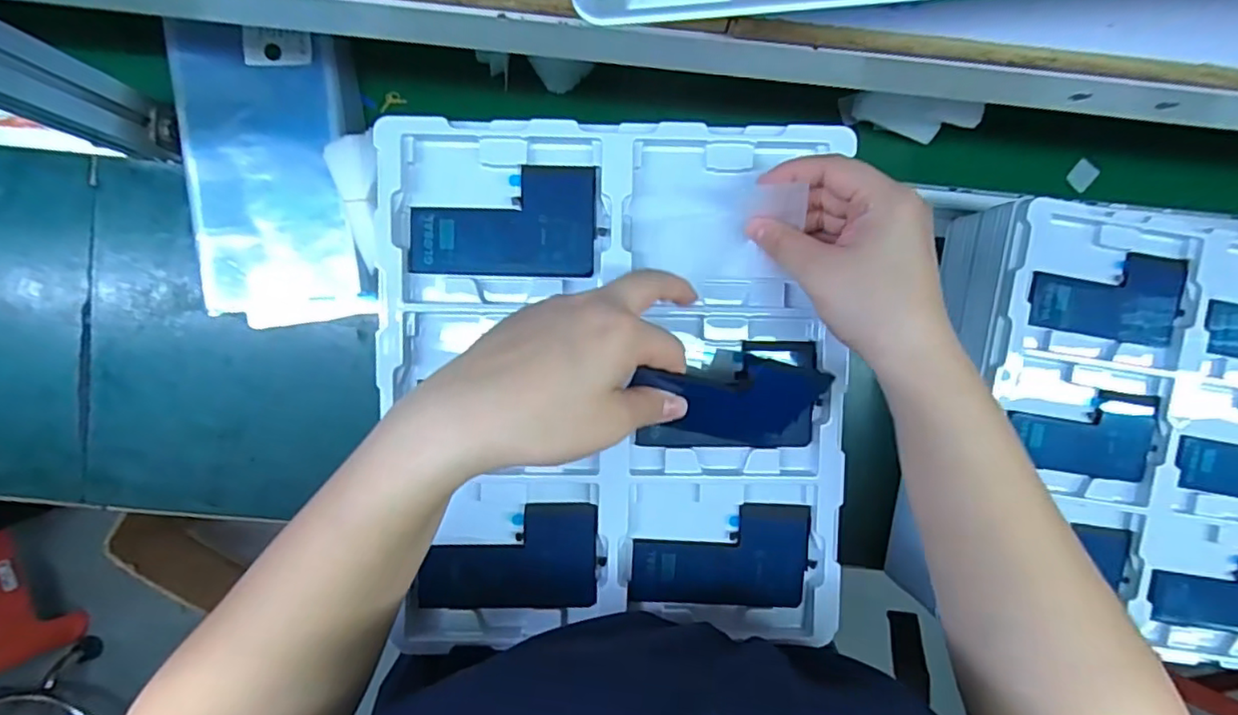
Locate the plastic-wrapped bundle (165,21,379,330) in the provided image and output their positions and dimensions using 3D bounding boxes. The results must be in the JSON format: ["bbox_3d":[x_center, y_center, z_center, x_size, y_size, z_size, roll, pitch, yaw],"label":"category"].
[{"bbox_3d":[-0.275,-0.147,0.478,0.129,0.052,0.232,-3,92,-2],"label":"plastic-wrapped bundle"}]

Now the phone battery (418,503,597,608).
[{"bbox_3d":[-0.067,0.124,0.370,0.106,0.005,0.065,1,92,-2],"label":"phone battery"}]

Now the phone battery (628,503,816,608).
[{"bbox_3d":[0.064,0.124,0.374,0.110,0.004,0.064,1,92,-2],"label":"phone battery"}]

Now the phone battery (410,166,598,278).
[{"bbox_3d":[-0.068,-0.081,0.355,0.107,0.004,0.064,1,92,-2],"label":"phone battery"}]

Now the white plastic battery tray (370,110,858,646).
[{"bbox_3d":[-0.001,0.019,0.361,0.270,0.018,0.309,0,92,-2],"label":"white plastic battery tray"}]

